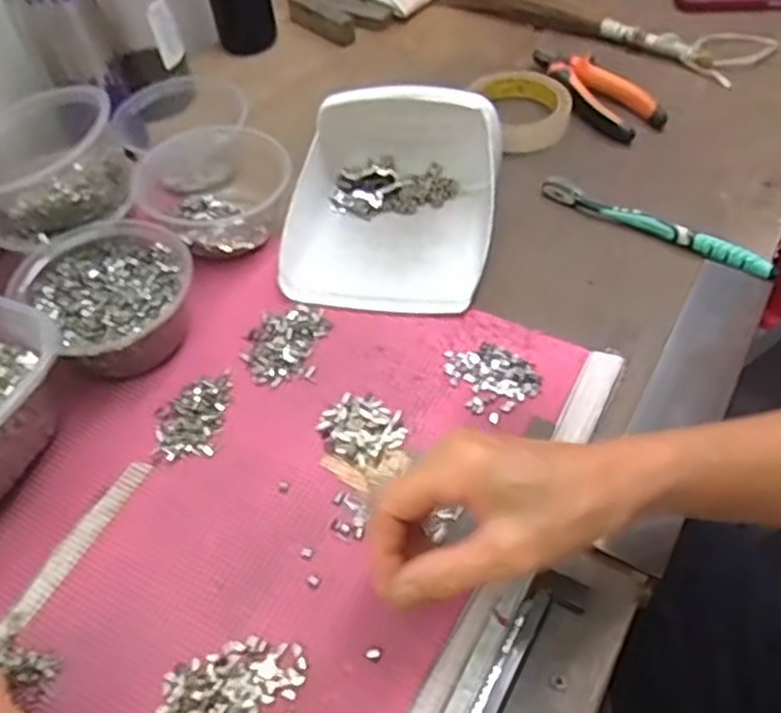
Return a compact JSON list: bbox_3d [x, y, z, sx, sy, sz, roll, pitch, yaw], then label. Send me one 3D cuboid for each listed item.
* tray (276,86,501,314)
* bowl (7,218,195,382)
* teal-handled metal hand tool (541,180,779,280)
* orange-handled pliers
[{"bbox_3d":[0.001,-0.124,0.534,0.151,0.080,0.164,6,53,8],"label":"tray"},{"bbox_3d":[-0.191,-0.040,0.498,0.105,0.055,0.118,-37,59,-22],"label":"bowl"},{"bbox_3d":[0.201,-0.101,0.549,0.184,0.021,0.012,30,60,24],"label":"teal-handled metal hand tool"},{"bbox_3d":[0.180,-0.244,0.658,0.057,0.023,0.142,-31,57,-19],"label":"orange-handled pliers"}]

